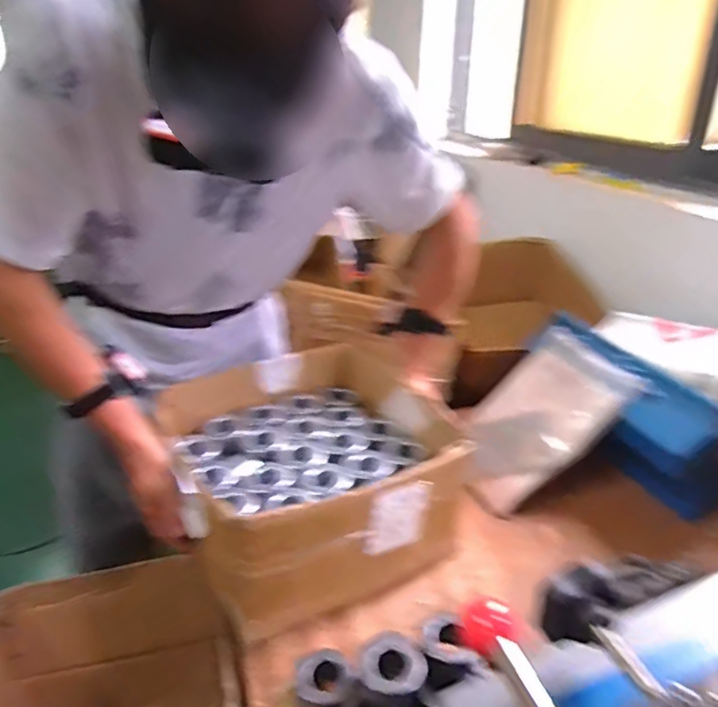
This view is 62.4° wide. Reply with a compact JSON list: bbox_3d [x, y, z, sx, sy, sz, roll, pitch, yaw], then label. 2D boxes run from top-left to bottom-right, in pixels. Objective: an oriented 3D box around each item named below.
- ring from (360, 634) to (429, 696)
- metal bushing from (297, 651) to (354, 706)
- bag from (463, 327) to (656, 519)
[{"bbox_3d":[0.037,0.307,0.589,0.062,0.014,0.064,10,27,20],"label":"ring"},{"bbox_3d":[-0.035,0.343,0.608,0.055,0.038,0.052,0,25,0],"label":"metal bushing"},{"bbox_3d":[0.277,0.094,0.944,0.290,0.030,0.210,-37,37,1],"label":"bag"}]

